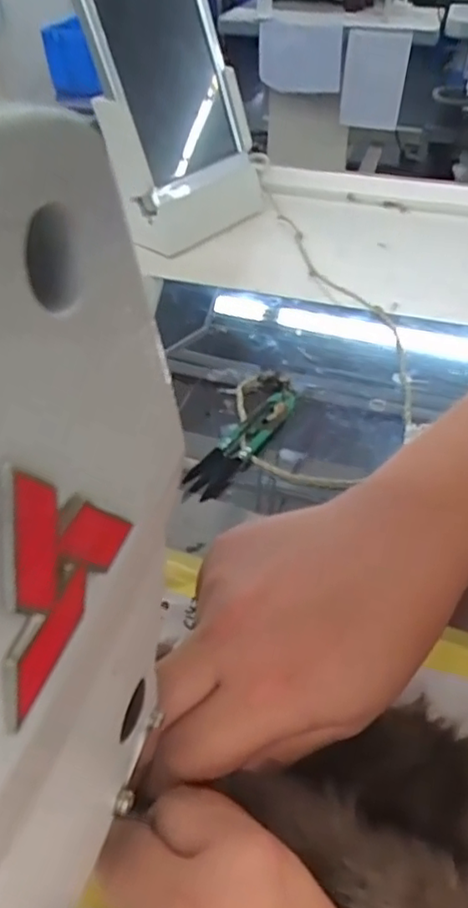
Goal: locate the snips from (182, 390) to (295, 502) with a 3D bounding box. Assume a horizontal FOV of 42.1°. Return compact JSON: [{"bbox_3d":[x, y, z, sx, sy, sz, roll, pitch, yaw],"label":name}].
[{"bbox_3d":[0.006,-0.009,0.399,0.026,0.008,0.111,24,50,24],"label":"snips"}]

